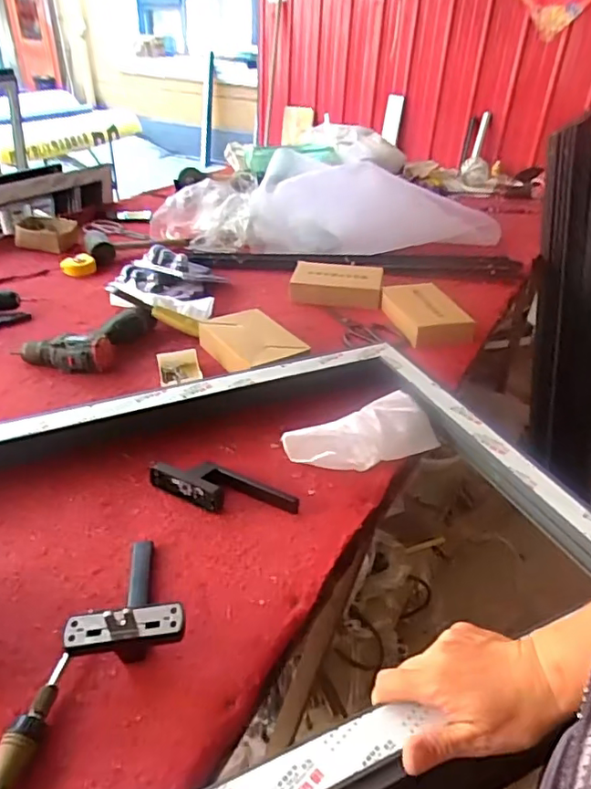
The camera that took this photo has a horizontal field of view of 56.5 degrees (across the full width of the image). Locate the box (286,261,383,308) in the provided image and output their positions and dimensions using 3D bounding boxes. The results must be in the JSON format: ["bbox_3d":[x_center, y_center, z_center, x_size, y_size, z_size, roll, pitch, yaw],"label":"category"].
[{"bbox_3d":[0.091,-0.244,1.196,0.192,0.045,0.129,7,34,6],"label":"box"}]

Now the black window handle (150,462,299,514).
[{"bbox_3d":[-0.088,0.114,0.663,0.185,0.033,0.049,10,35,10],"label":"black window handle"}]

